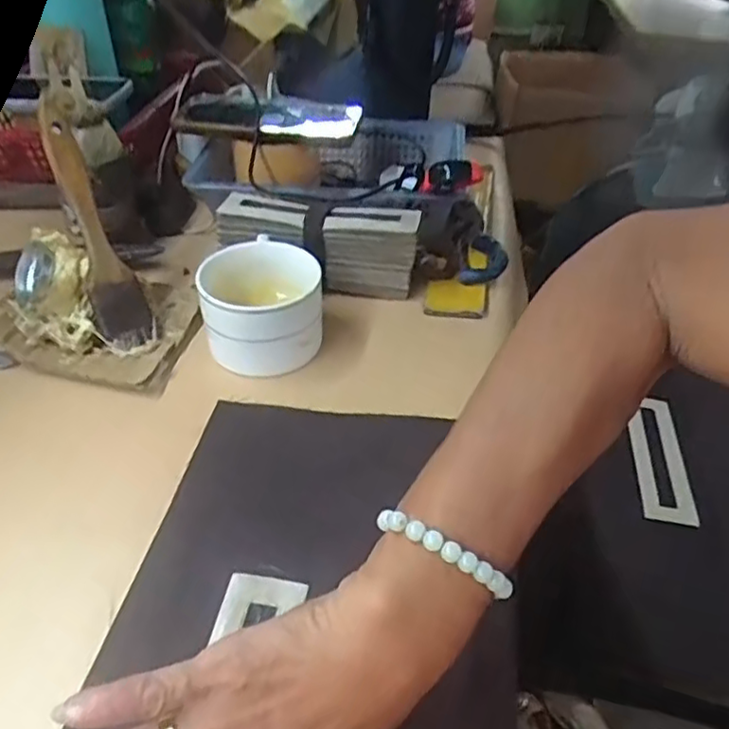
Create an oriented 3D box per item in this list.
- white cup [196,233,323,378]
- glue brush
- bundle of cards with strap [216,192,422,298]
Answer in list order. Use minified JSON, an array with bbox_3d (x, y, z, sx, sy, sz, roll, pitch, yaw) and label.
[{"bbox_3d":[-0.074,-0.043,0.473,0.082,0.055,0.089,1,41,-1],"label":"white cup"},{"bbox_3d":[-0.187,-0.095,0.449,0.038,0.169,0.012,-23,18,-26],"label":"glue brush"},{"bbox_3d":[-0.035,-0.099,0.532,0.160,0.059,0.052,7,41,6],"label":"bundle of cards with strap"}]

